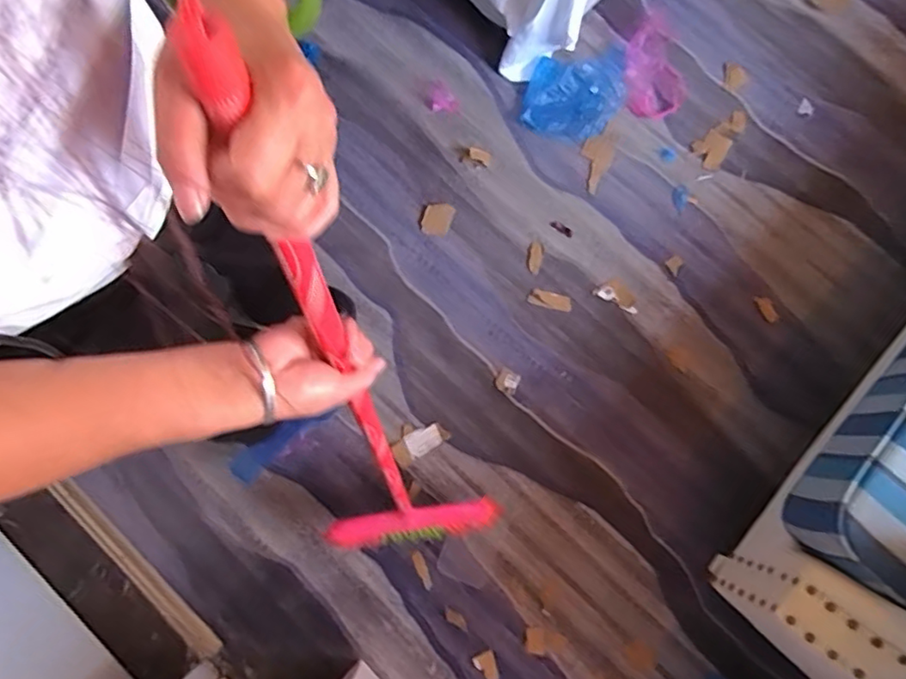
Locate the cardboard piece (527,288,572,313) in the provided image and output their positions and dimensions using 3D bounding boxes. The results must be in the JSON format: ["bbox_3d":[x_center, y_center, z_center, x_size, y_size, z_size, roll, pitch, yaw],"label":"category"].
[{"bbox_3d":[0.220,-0.089,1.332,0.097,0.004,0.039,15,80,2],"label":"cardboard piece"}]

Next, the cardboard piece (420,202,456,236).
[{"bbox_3d":[-0.037,-0.278,1.357,0.065,0.007,0.081,22,80,4],"label":"cardboard piece"}]

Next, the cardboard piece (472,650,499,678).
[{"bbox_3d":[0.068,0.662,1.185,0.042,0.004,0.062,-22,81,-4],"label":"cardboard piece"}]

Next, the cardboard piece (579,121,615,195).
[{"bbox_3d":[0.336,-0.429,1.397,0.075,0.015,0.153,28,91,2],"label":"cardboard piece"}]

